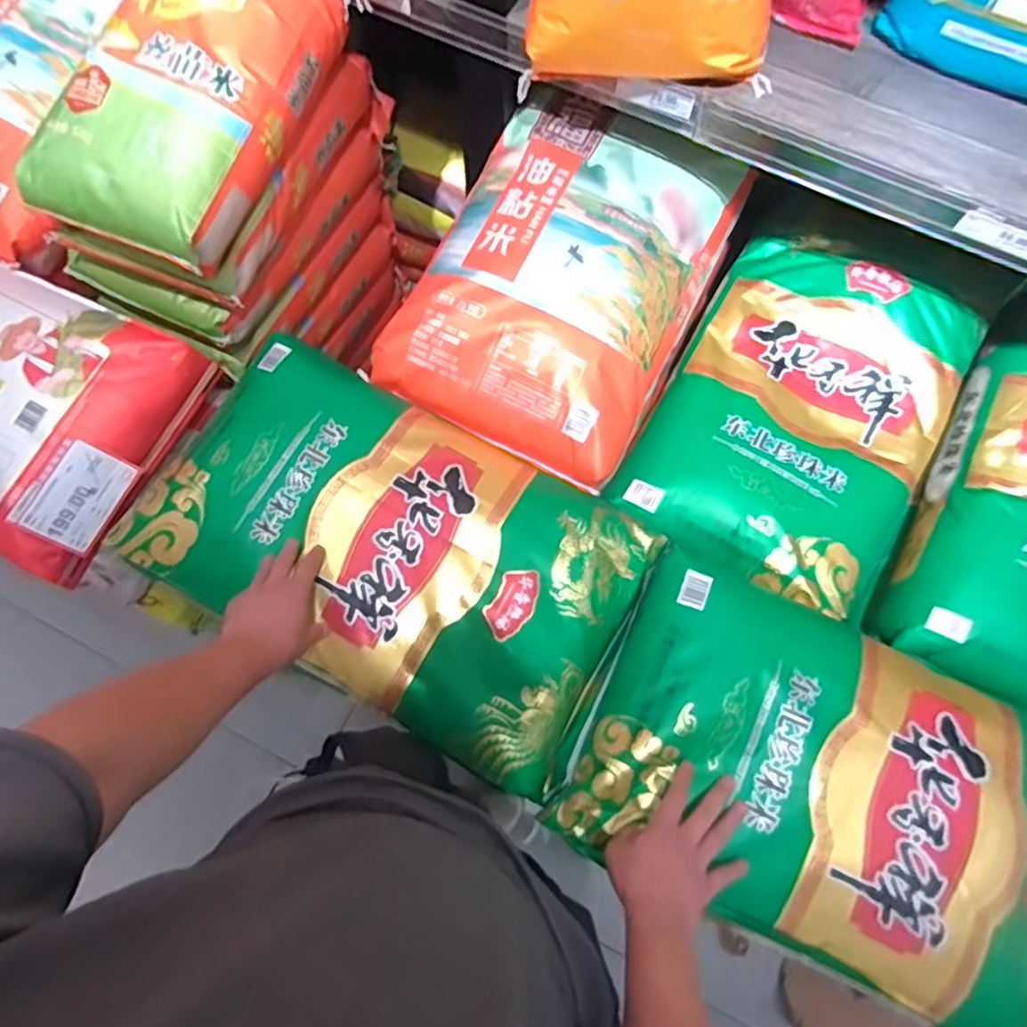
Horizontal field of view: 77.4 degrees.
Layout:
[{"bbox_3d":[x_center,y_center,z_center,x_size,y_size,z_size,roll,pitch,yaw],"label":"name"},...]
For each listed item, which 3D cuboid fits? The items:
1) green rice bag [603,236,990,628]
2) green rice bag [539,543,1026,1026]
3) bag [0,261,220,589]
[{"bbox_3d":[0.408,-0.147,0.888,0.360,0.084,0.501,29,73,8],"label":"green rice bag"},{"bbox_3d":[0.397,0.320,0.722,0.615,0.083,0.365,25,72,7],"label":"green rice bag"},{"bbox_3d":[-0.720,-0.166,0.898,0.452,0.100,0.350,26,72,7],"label":"bag"}]

